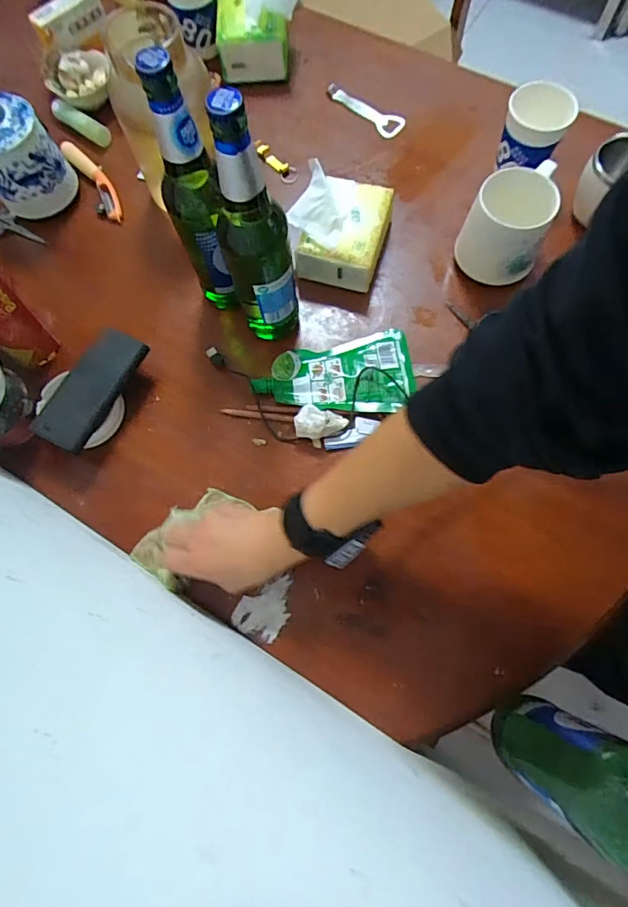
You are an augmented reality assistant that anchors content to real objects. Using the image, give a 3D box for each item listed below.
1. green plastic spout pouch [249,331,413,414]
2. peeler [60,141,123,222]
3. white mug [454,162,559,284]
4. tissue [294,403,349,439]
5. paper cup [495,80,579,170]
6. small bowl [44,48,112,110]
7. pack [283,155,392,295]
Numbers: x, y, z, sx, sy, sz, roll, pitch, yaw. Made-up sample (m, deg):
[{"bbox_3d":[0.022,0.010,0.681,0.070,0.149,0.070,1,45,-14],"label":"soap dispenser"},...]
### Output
[{"bbox_3d":[0.026,-0.089,0.551,0.186,0.015,0.102,-12,74,-2],"label":"green plastic spout pouch"},{"bbox_3d":[-0.310,-0.386,0.645,0.036,0.023,0.143,-30,75,-7],"label":"peeler"},{"bbox_3d":[0.238,-0.278,0.560,0.096,0.099,0.114,26,76,9],"label":"white mug"},{"bbox_3d":[0.008,-0.036,0.526,0.060,0.030,0.035,-3,73,0],"label":"tissue"},{"bbox_3d":[0.277,-0.402,0.586,0.070,0.097,0.074,0,73,1],"label":"paper cup"},{"bbox_3d":[-0.348,-0.559,0.676,0.086,0.043,0.086,0,73,1],"label":"small bowl"},{"bbox_3d":[0.034,-0.286,0.584,0.121,0.066,0.122,16,74,6],"label":"pack"}]

